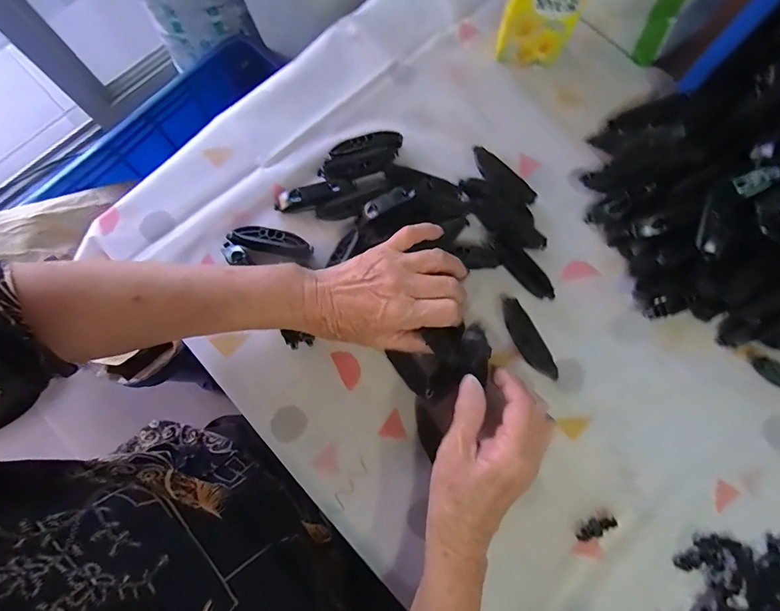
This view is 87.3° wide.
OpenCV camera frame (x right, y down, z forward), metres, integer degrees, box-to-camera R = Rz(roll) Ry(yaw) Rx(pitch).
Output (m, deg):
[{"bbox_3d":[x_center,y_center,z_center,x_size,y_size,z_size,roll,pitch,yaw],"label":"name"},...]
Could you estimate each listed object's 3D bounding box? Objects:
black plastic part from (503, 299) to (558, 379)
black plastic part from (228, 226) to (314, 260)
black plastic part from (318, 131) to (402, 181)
[{"bbox_3d":[0.126,0.032,0.376,0.021,0.015,0.080,-27,79,-6],"label":"black plastic part"},{"bbox_3d":[-0.114,-0.062,0.397,0.078,0.014,0.025,11,78,3],"label":"black plastic part"},{"bbox_3d":[-0.029,-0.152,0.414,0.088,0.021,0.037,-25,79,-5],"label":"black plastic part"}]

